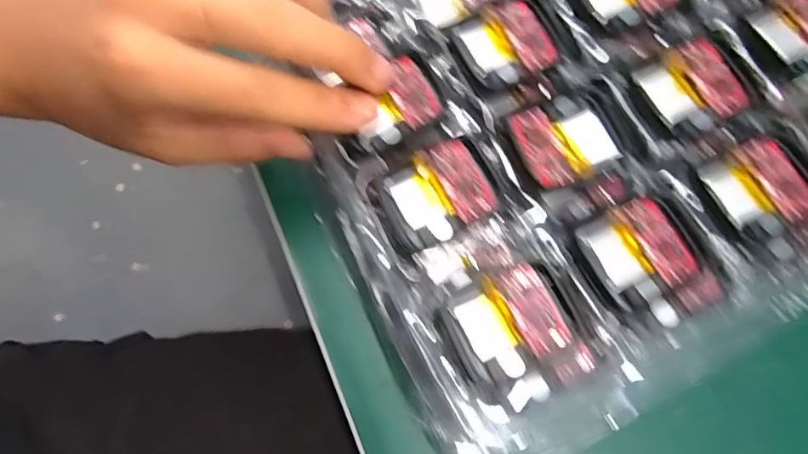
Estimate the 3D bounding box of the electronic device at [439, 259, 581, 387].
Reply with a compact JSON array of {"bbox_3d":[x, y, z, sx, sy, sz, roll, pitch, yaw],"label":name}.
[{"bbox_3d":[0.037,0.034,0.179,0.041,0.010,0.033,-28,77,-8],"label":"electronic device"}]

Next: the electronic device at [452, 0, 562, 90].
[{"bbox_3d":[0.044,-0.077,0.210,0.039,0.004,0.035,-28,77,-8],"label":"electronic device"}]

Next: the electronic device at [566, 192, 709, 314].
[{"bbox_3d":[0.085,0.009,0.184,0.043,0.004,0.035,-25,77,-8],"label":"electronic device"}]

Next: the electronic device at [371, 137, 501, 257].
[{"bbox_3d":[0.012,-0.012,0.191,0.043,0.010,0.034,-24,77,-8],"label":"electronic device"}]

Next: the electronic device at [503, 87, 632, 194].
[{"bbox_3d":[0.063,-0.034,0.193,0.044,0.005,0.034,-23,77,-7],"label":"electronic device"}]

